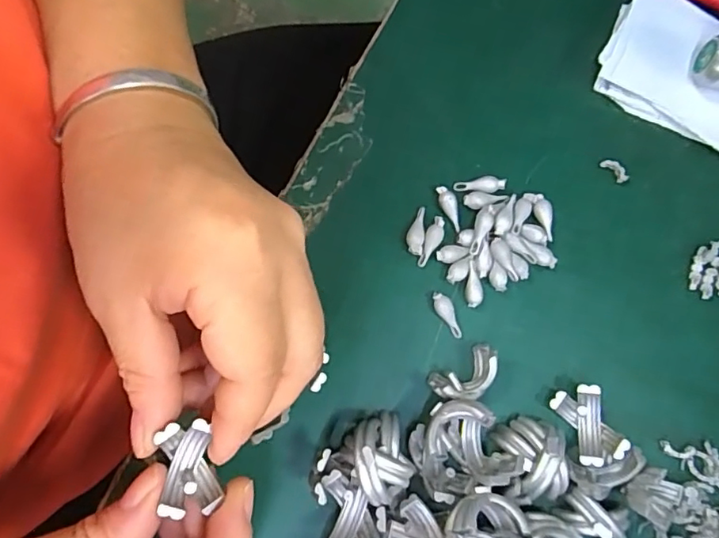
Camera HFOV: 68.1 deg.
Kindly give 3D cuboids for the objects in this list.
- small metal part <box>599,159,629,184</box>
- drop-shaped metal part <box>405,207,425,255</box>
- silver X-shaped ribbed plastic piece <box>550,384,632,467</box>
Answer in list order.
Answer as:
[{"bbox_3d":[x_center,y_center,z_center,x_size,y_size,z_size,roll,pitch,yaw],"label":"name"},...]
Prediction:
[{"bbox_3d":[0.118,-0.046,0.246,0.006,0.004,0.014,-42,85,-10],"label":"small metal part"},{"bbox_3d":[0.026,-0.017,0.239,0.008,0.005,0.022,12,79,-2],"label":"drop-shaped metal part"},{"bbox_3d":[0.093,0.064,0.218,0.019,0.021,0.029,-20,82,-7],"label":"silver X-shaped ribbed plastic piece"}]

